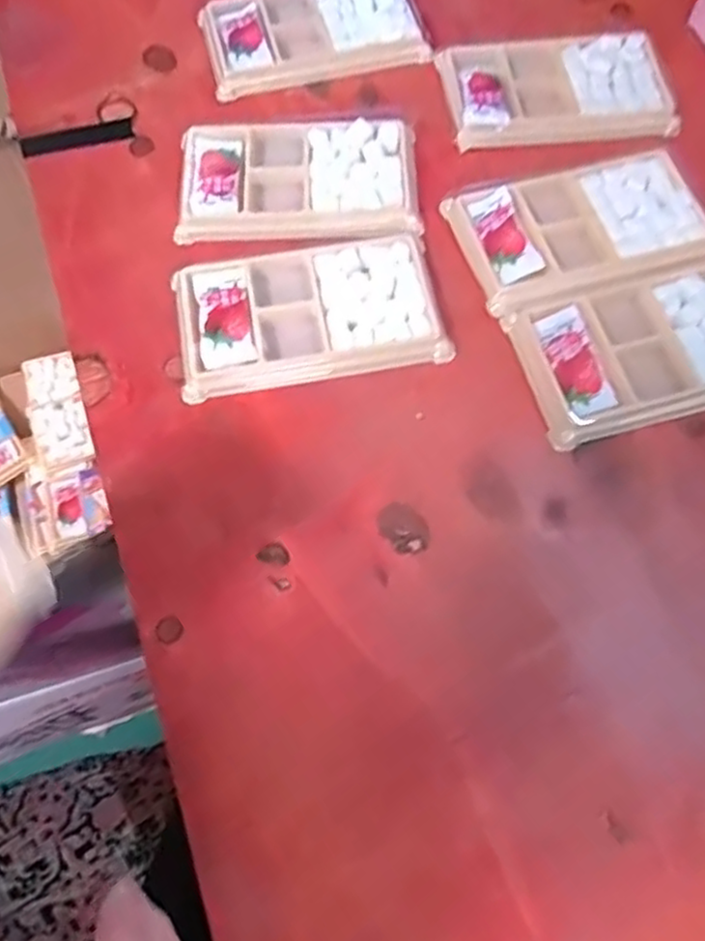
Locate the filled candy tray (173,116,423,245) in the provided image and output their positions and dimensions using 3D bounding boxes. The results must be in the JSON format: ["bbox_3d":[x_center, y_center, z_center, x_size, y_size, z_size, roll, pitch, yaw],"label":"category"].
[{"bbox_3d":[-0.031,-0.166,0.388,0.133,0.009,0.081,-2,68,0],"label":"filled candy tray"}]

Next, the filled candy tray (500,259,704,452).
[{"bbox_3d":[0.157,-0.065,0.346,0.139,0.013,0.078,-15,68,-5],"label":"filled candy tray"}]

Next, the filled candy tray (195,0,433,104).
[{"bbox_3d":[-0.026,-0.282,0.434,0.134,0.011,0.078,-11,68,-3],"label":"filled candy tray"}]

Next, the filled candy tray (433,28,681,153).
[{"bbox_3d":[0.124,-0.232,0.412,0.130,0.016,0.078,-6,68,-1],"label":"filled candy tray"}]

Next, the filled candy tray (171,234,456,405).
[{"bbox_3d":[-0.024,-0.082,0.357,0.135,0.011,0.075,-10,68,-3],"label":"filled candy tray"}]

